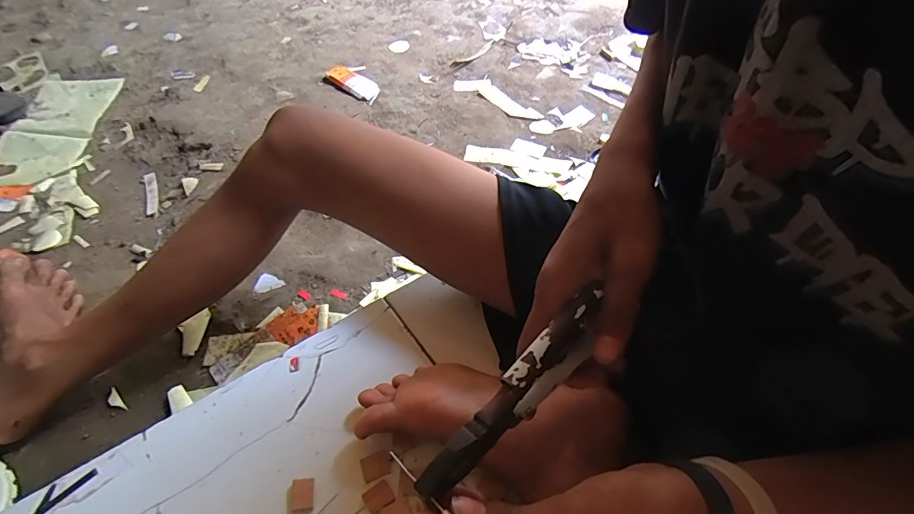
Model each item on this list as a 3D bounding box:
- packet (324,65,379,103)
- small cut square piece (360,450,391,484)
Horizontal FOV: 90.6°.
[{"bbox_3d":[-0.221,-0.377,0.979,0.138,0.019,0.064,31,56,20],"label":"packet"},{"bbox_3d":[-0.074,0.191,0.413,0.025,0.004,0.021,-16,53,-14],"label":"small cut square piece"}]

